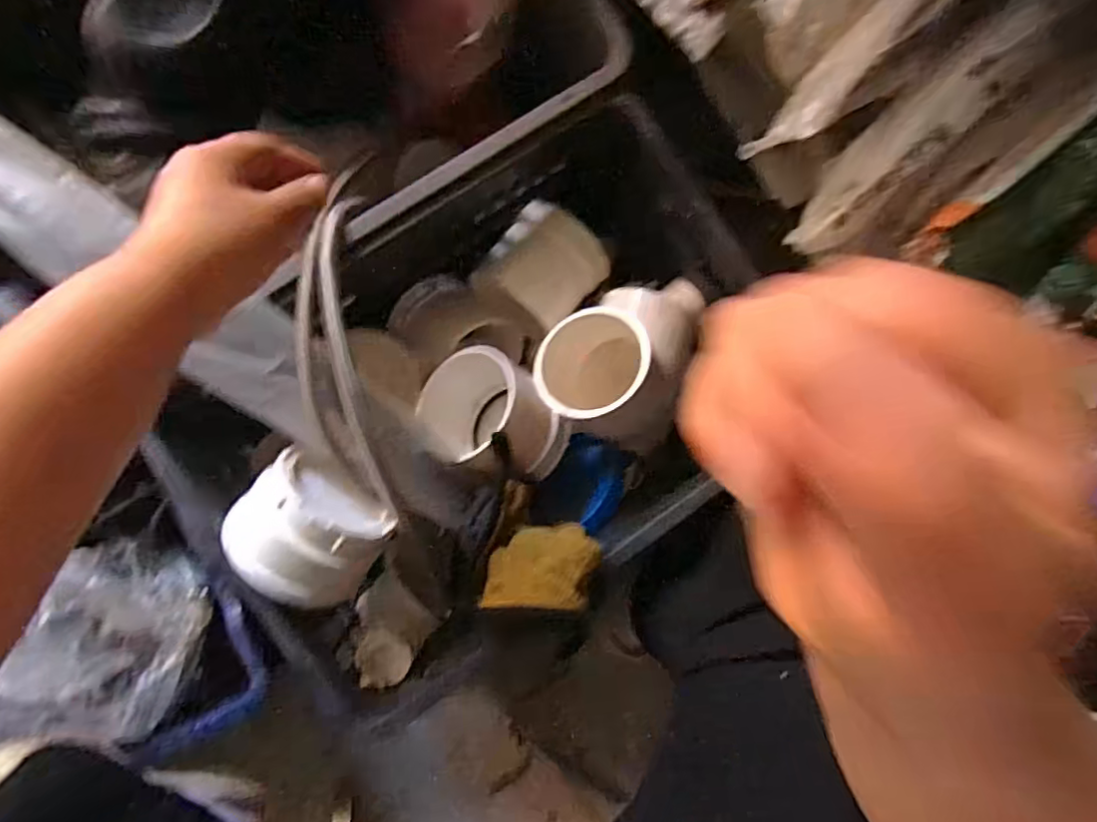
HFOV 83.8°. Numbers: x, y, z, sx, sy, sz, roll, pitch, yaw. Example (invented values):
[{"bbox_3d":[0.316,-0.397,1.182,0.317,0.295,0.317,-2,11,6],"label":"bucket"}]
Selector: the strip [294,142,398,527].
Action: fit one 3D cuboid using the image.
[{"bbox_3d":[-0.154,-0.043,0.464,0.062,0.041,0.278,-8,95,-7],"label":"strip"}]

